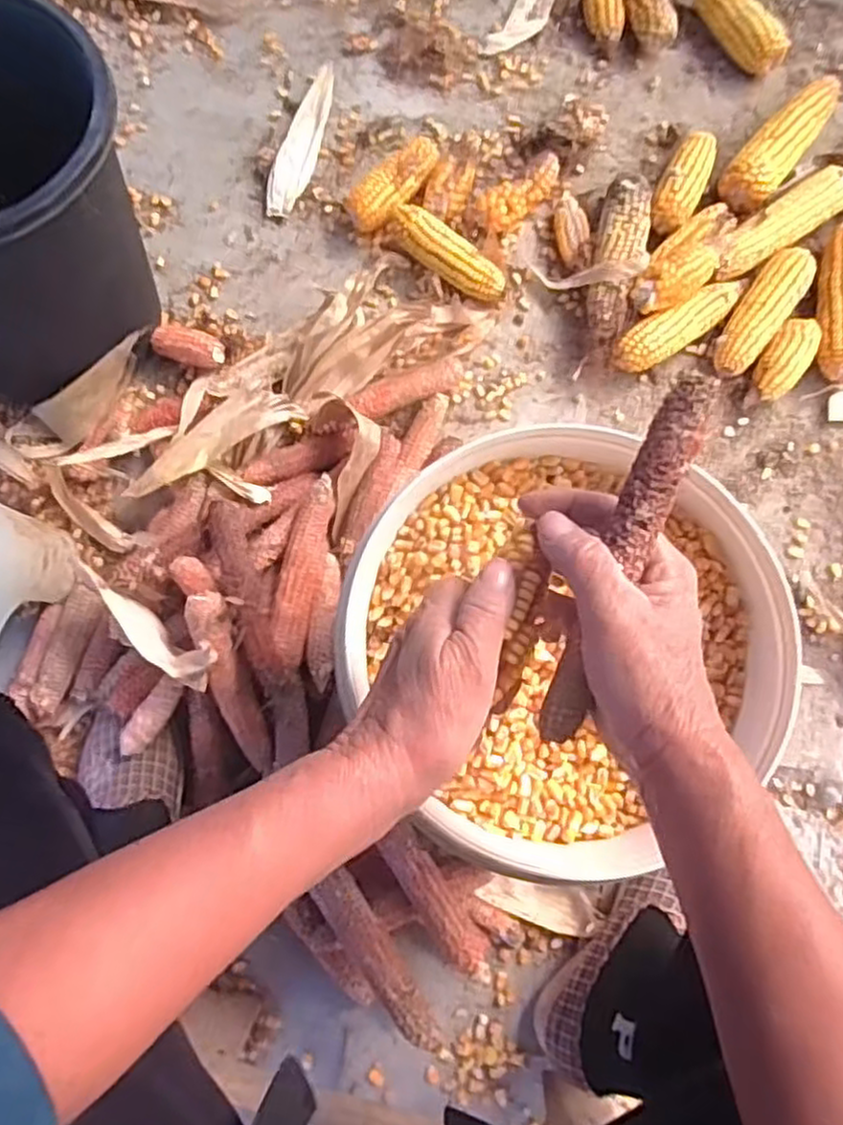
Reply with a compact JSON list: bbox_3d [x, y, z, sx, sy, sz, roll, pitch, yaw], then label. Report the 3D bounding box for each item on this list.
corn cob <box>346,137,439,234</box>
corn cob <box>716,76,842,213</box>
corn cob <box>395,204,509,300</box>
[{"bbox_3d":[-0.025,-0.378,0.731,0.113,0.038,0.053,-42,80,-9],"label":"corn cob"},{"bbox_3d":[0.370,-0.431,0.748,0.049,0.052,0.180,38,80,8],"label":"corn cob"},{"bbox_3d":[0.025,-0.298,0.711,0.042,0.041,0.131,-44,80,-9],"label":"corn cob"}]

